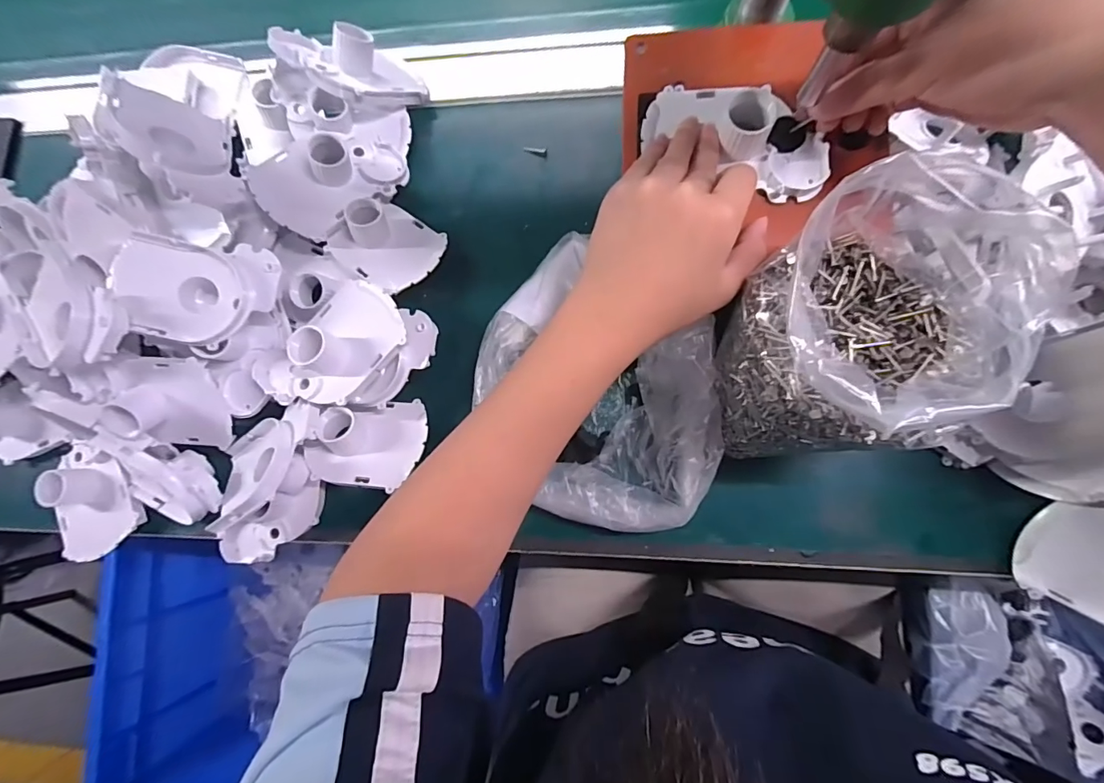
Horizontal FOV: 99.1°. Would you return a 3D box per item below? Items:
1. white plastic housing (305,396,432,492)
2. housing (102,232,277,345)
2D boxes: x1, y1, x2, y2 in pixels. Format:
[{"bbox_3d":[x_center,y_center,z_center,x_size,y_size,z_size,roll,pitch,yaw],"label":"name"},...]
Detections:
[{"bbox_3d":[-0.131,0.039,0.331,0.082,0.033,0.058,-7,83,5],"label":"white plastic housing"},{"bbox_3d":[-0.230,-0.064,0.305,0.097,0.021,0.062,3,94,-7],"label":"housing"}]

